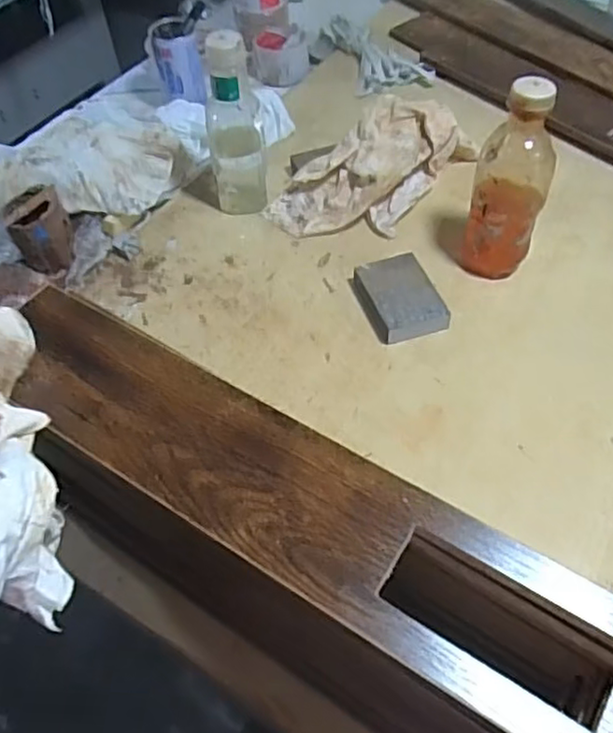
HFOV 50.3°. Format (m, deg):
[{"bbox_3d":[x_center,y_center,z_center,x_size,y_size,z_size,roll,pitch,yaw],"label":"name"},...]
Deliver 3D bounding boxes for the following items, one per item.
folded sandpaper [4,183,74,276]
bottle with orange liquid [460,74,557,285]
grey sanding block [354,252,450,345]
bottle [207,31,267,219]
[{"bbox_3d":[-0.306,-0.160,0.751,0.064,0.066,0.076,-23,57,-12],"label":"folded sandpaper"},{"bbox_3d":[0.202,-0.176,0.650,0.071,0.198,0.065,14,57,13],"label":"bottle with orange liquid"},{"bbox_3d":[0.098,-0.074,0.692,0.076,0.027,0.104,-15,56,-7],"label":"grey sanding block"},{"bbox_3d":[-0.081,-0.268,0.734,0.063,0.193,0.056,-6,55,-1],"label":"bottle"}]

